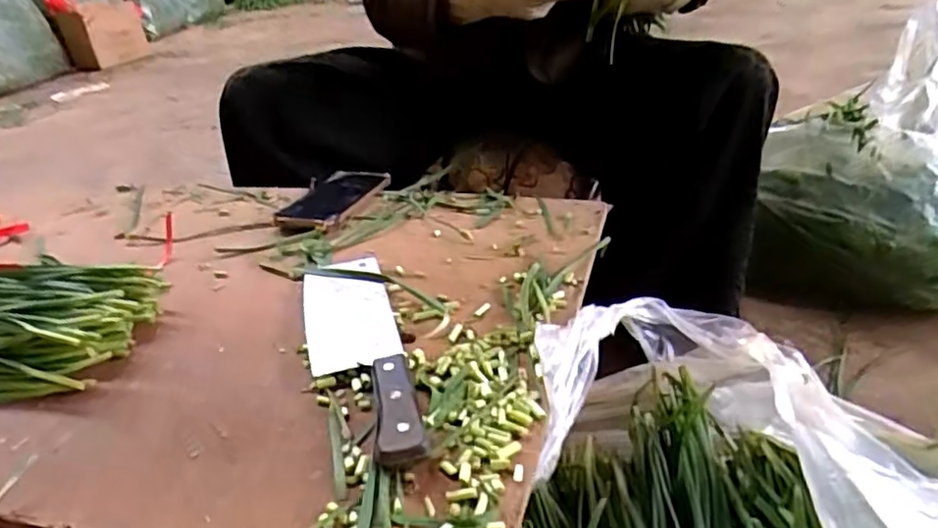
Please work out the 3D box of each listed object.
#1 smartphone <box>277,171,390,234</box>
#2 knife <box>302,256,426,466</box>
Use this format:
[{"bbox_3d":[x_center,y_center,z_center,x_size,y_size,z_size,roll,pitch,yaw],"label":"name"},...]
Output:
[{"bbox_3d":[-0.162,-0.081,0.770,0.087,0.013,0.170,3,29,12],"label":"smartphone"},{"bbox_3d":[-0.089,0.058,0.494,0.069,0.021,0.277,-11,29,-12],"label":"knife"}]

